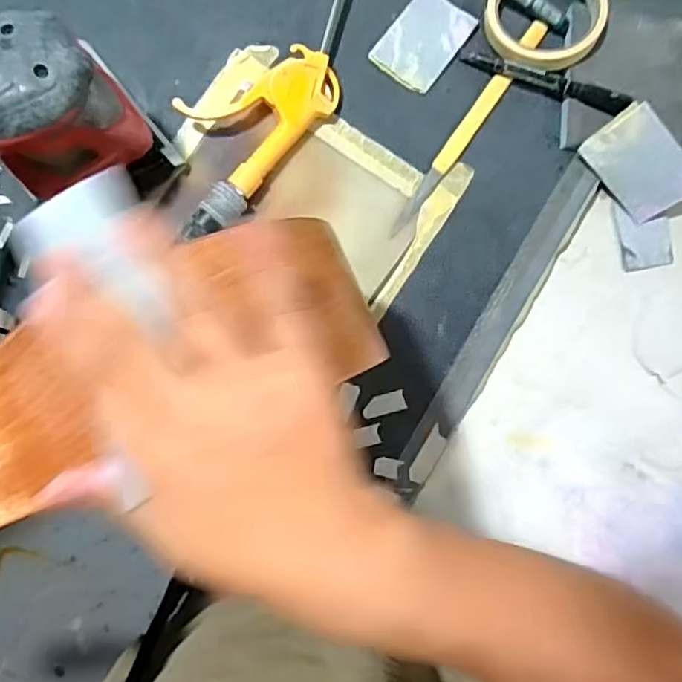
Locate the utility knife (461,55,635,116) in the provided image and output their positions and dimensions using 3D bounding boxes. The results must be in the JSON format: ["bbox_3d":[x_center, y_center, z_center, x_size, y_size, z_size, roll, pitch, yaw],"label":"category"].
[{"bbox_3d":[0.163,-0.206,0.472,0.131,0.015,0.015,25,86,14],"label":"utility knife"}]

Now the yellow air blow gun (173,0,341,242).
[{"bbox_3d":[-0.053,-0.196,0.465,0.085,0.027,0.256,39,86,0],"label":"yellow air blow gun"}]

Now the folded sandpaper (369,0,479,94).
[{"bbox_3d":[0.067,-0.244,0.482,0.055,0.004,0.076,38,90,0],"label":"folded sandpaper"}]

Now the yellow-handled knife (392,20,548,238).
[{"bbox_3d":[0.105,-0.176,0.485,0.016,0.006,0.211,35,86,-1],"label":"yellow-handled knife"}]

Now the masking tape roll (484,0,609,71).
[{"bbox_3d":[0.166,-0.262,0.479,0.089,0.028,0.090,0,87,-3],"label":"masking tape roll"}]

